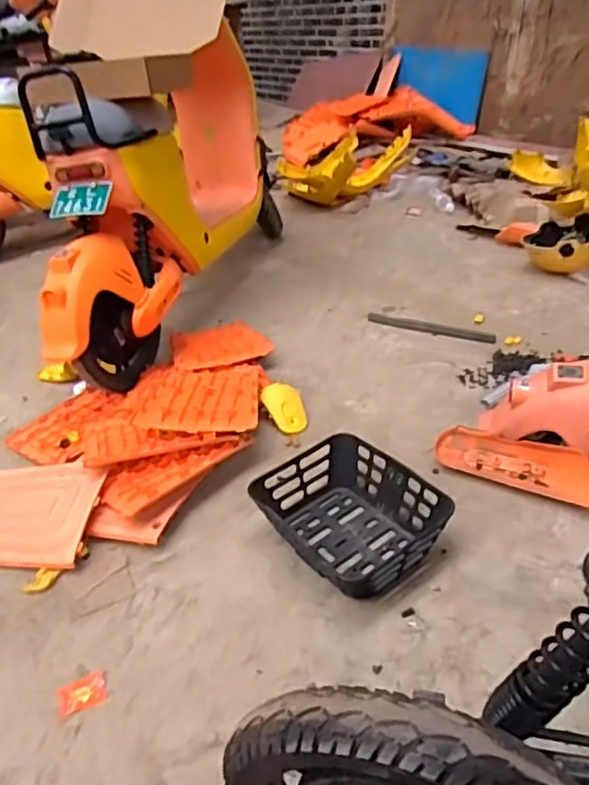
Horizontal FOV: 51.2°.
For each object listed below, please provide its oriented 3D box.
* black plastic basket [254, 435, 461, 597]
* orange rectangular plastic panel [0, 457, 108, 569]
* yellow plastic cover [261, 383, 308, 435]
[{"bbox_3d":[0.104,0.225,1.177,0.269,0.108,0.336,-30,41,-30],"label":"black plastic basket"},{"bbox_3d":[-0.571,0.249,1.291,0.325,0.022,0.250,-4,44,13],"label":"orange rectangular plastic panel"},{"bbox_3d":[-0.021,0.037,1.519,0.093,0.018,0.147,-24,69,-19],"label":"yellow plastic cover"}]

